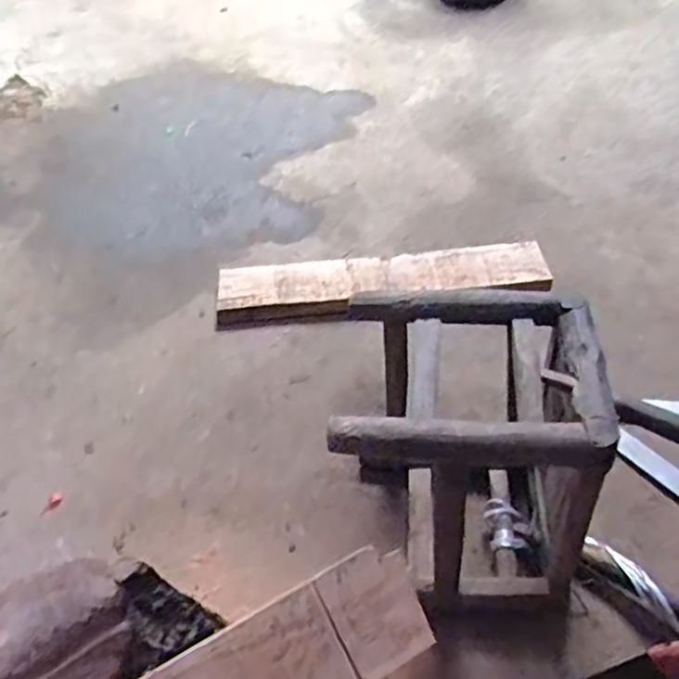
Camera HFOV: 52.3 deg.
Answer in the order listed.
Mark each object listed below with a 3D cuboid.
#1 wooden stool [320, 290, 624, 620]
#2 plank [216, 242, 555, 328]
[{"bbox_3d":[0.163,0.152,0.934,0.298,0.364,0.280,0,47,5],"label":"wooden stool"},{"bbox_3d":[0.094,-0.124,1.434,0.675,0.053,0.132,-8,47,-3],"label":"plank"}]

